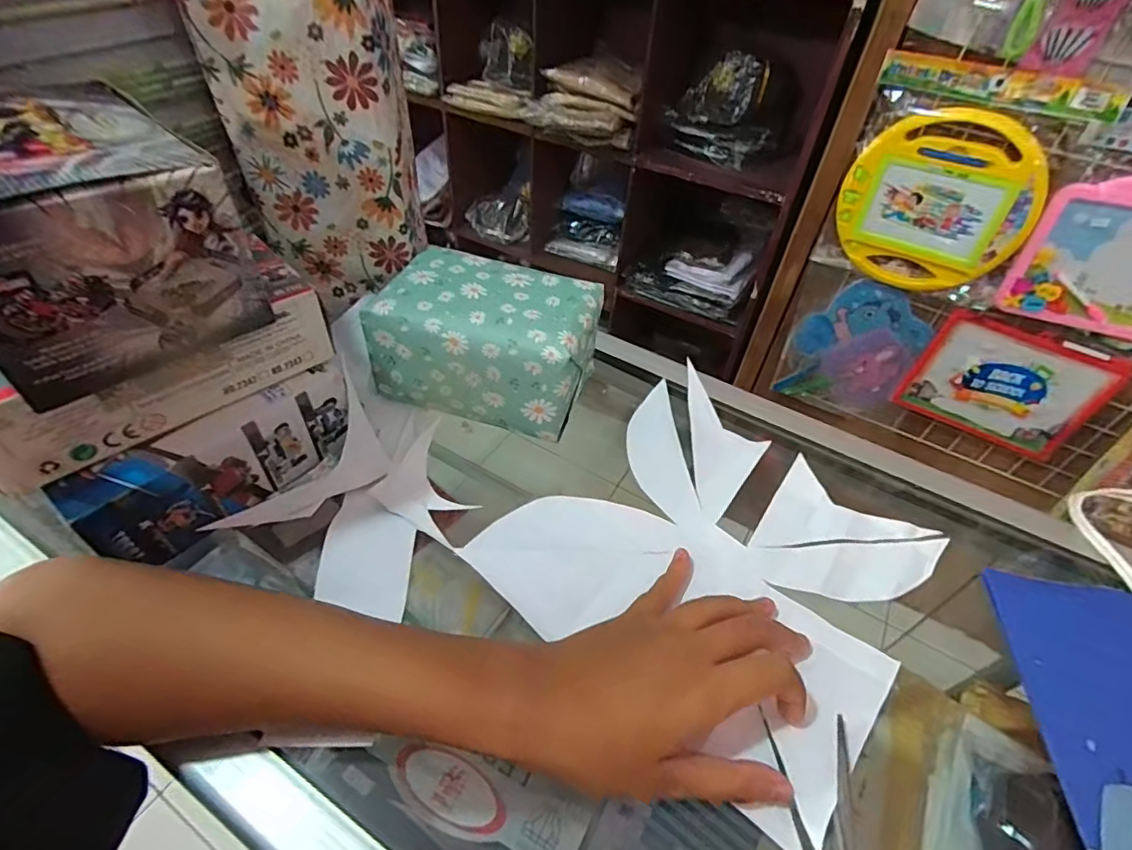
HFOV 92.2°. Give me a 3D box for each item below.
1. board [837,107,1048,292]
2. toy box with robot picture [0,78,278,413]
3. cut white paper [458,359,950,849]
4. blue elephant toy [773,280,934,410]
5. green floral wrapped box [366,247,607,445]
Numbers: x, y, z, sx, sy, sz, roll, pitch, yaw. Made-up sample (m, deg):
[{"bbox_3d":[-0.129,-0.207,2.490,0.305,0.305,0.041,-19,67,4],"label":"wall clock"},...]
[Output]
[{"bbox_3d":[0.605,-0.362,0.907,0.275,0.270,0.026,34,52,24],"label":"board"},{"bbox_3d":[-0.205,-0.085,0.232,0.098,0.092,0.099,38,54,26],"label":"toy box with robot picture"},{"bbox_3d":[0.090,0.072,0.325,0.208,0.019,0.209,34,52,24],"label":"cut white paper"},{"bbox_3d":[0.592,-0.152,1.129,0.215,0.285,0.017,29,50,20],"label":"blue elephant toy"},{"bbox_3d":[-0.052,-0.059,0.382,0.140,0.073,0.089,17,47,10],"label":"green floral wrapped box"}]

